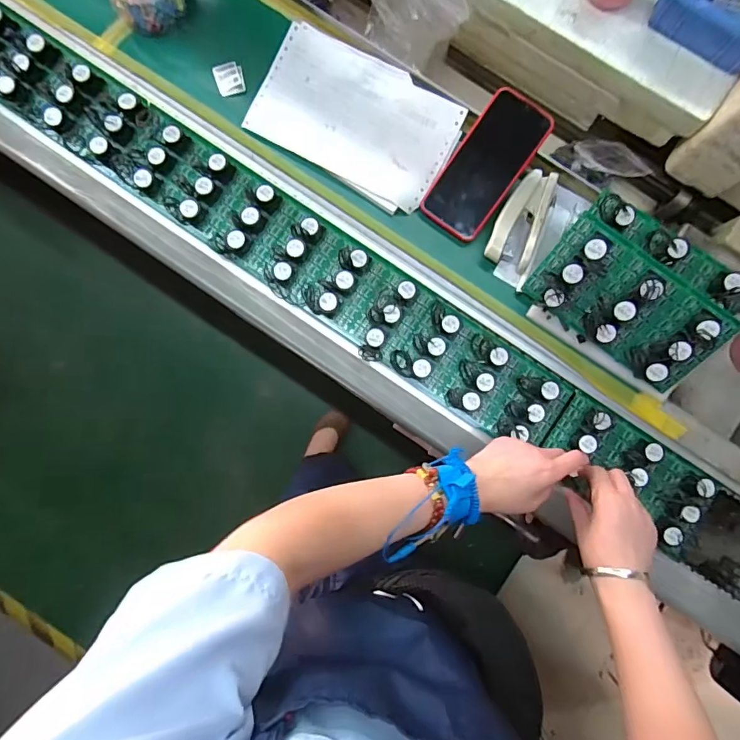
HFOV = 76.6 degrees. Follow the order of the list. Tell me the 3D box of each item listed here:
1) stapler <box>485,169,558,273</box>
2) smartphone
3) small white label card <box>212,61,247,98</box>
[{"bbox_3d":[0.181,-0.179,0.553,0.050,0.023,0.112,23,88,2],"label":"stapler"},{"bbox_3d":[0.134,-0.237,0.550,0.078,0.015,0.159,36,107,1],"label":"smartphone"},{"bbox_3d":[-0.173,-0.360,0.578,0.035,0.004,0.041,-20,87,0],"label":"small white label card"}]

